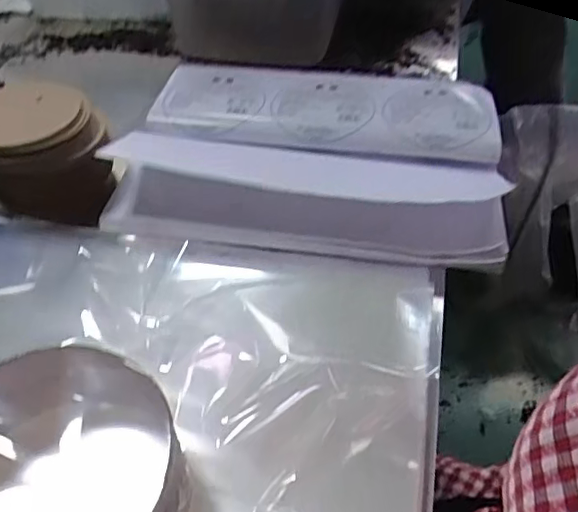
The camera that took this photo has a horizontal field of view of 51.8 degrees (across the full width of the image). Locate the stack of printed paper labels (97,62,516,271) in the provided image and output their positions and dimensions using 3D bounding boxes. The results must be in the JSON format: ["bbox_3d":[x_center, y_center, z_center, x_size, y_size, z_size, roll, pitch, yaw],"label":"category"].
[{"bbox_3d":[0.036,-0.162,0.800,0.479,0.066,0.384,4,45,7],"label":"stack of printed paper labels"}]

